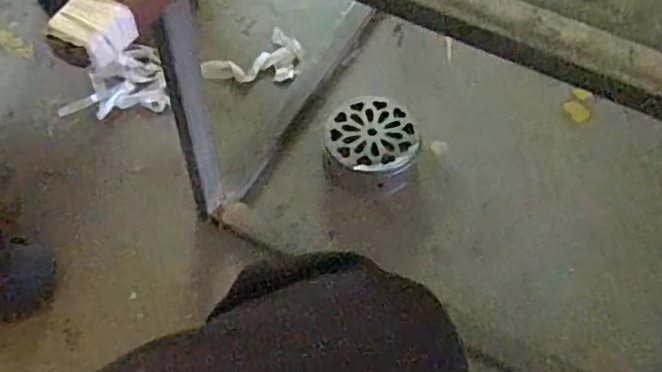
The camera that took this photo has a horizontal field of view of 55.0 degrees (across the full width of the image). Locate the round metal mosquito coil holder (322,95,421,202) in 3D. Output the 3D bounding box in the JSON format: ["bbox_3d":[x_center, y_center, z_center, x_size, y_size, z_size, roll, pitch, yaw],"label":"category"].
[{"bbox_3d":[0.058,-0.059,0.930,0.135,0.058,0.146,2,56,-2],"label":"round metal mosquito coil holder"}]

